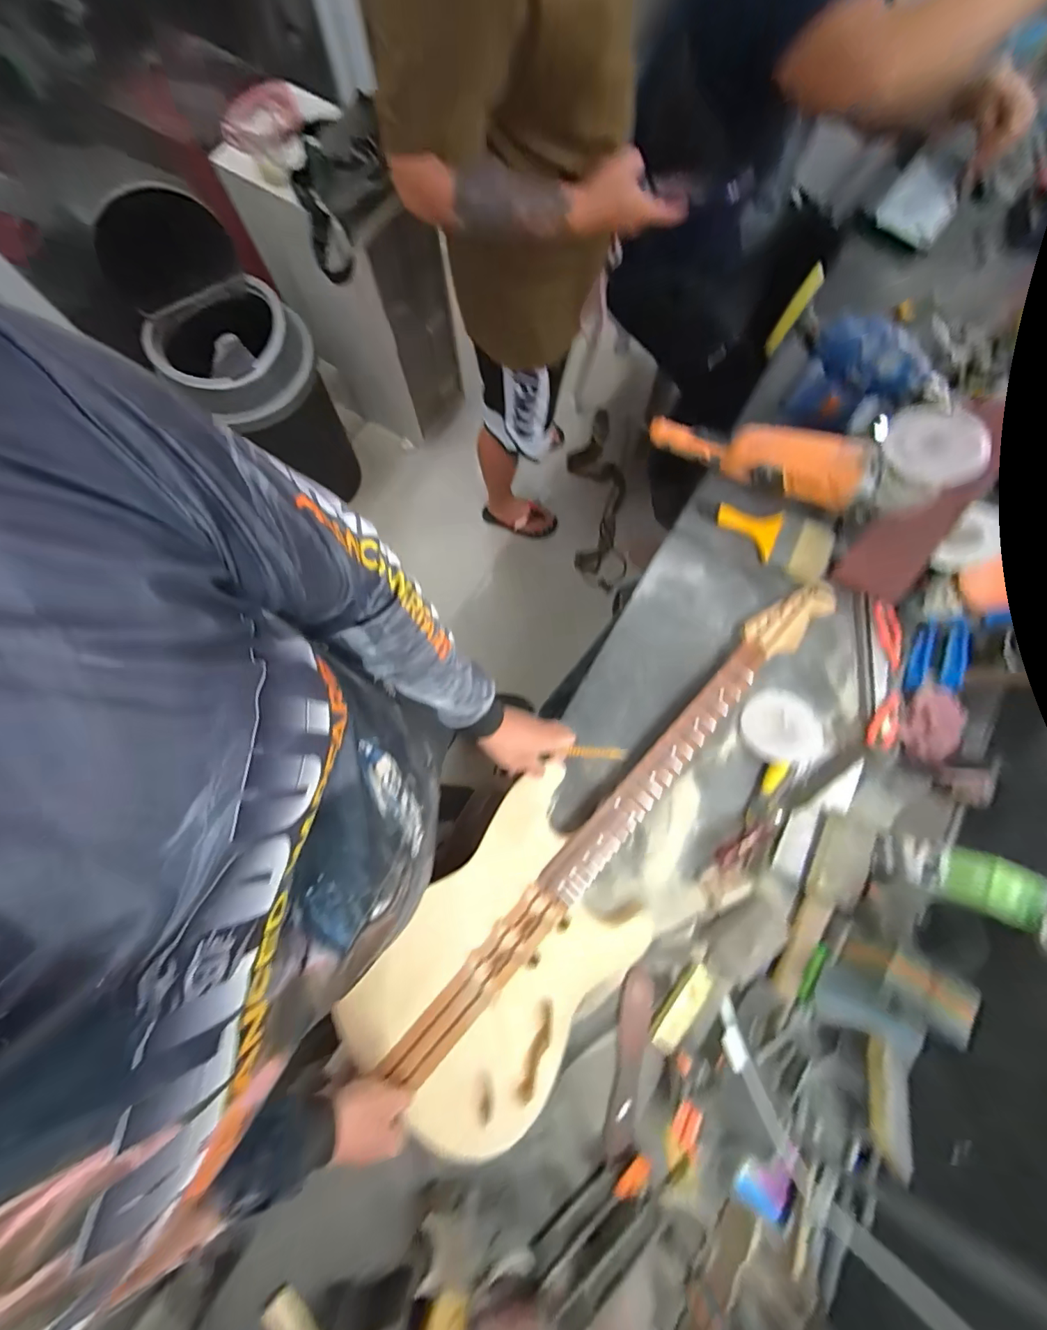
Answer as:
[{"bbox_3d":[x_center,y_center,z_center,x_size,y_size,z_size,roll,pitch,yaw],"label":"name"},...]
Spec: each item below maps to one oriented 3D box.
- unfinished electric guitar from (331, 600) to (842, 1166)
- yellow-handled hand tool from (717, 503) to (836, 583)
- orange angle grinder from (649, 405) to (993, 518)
[{"bbox_3d":[0.139,0.216,0.661,0.279,0.078,0.891,41,80,7],"label":"unfinished electric guitar"},{"bbox_3d":[0.421,-0.223,0.769,0.190,0.018,0.118,32,80,5],"label":"yellow-handled hand tool"},{"bbox_3d":[0.421,-0.333,0.726,0.451,0.125,0.104,23,78,31],"label":"orange angle grinder"}]

